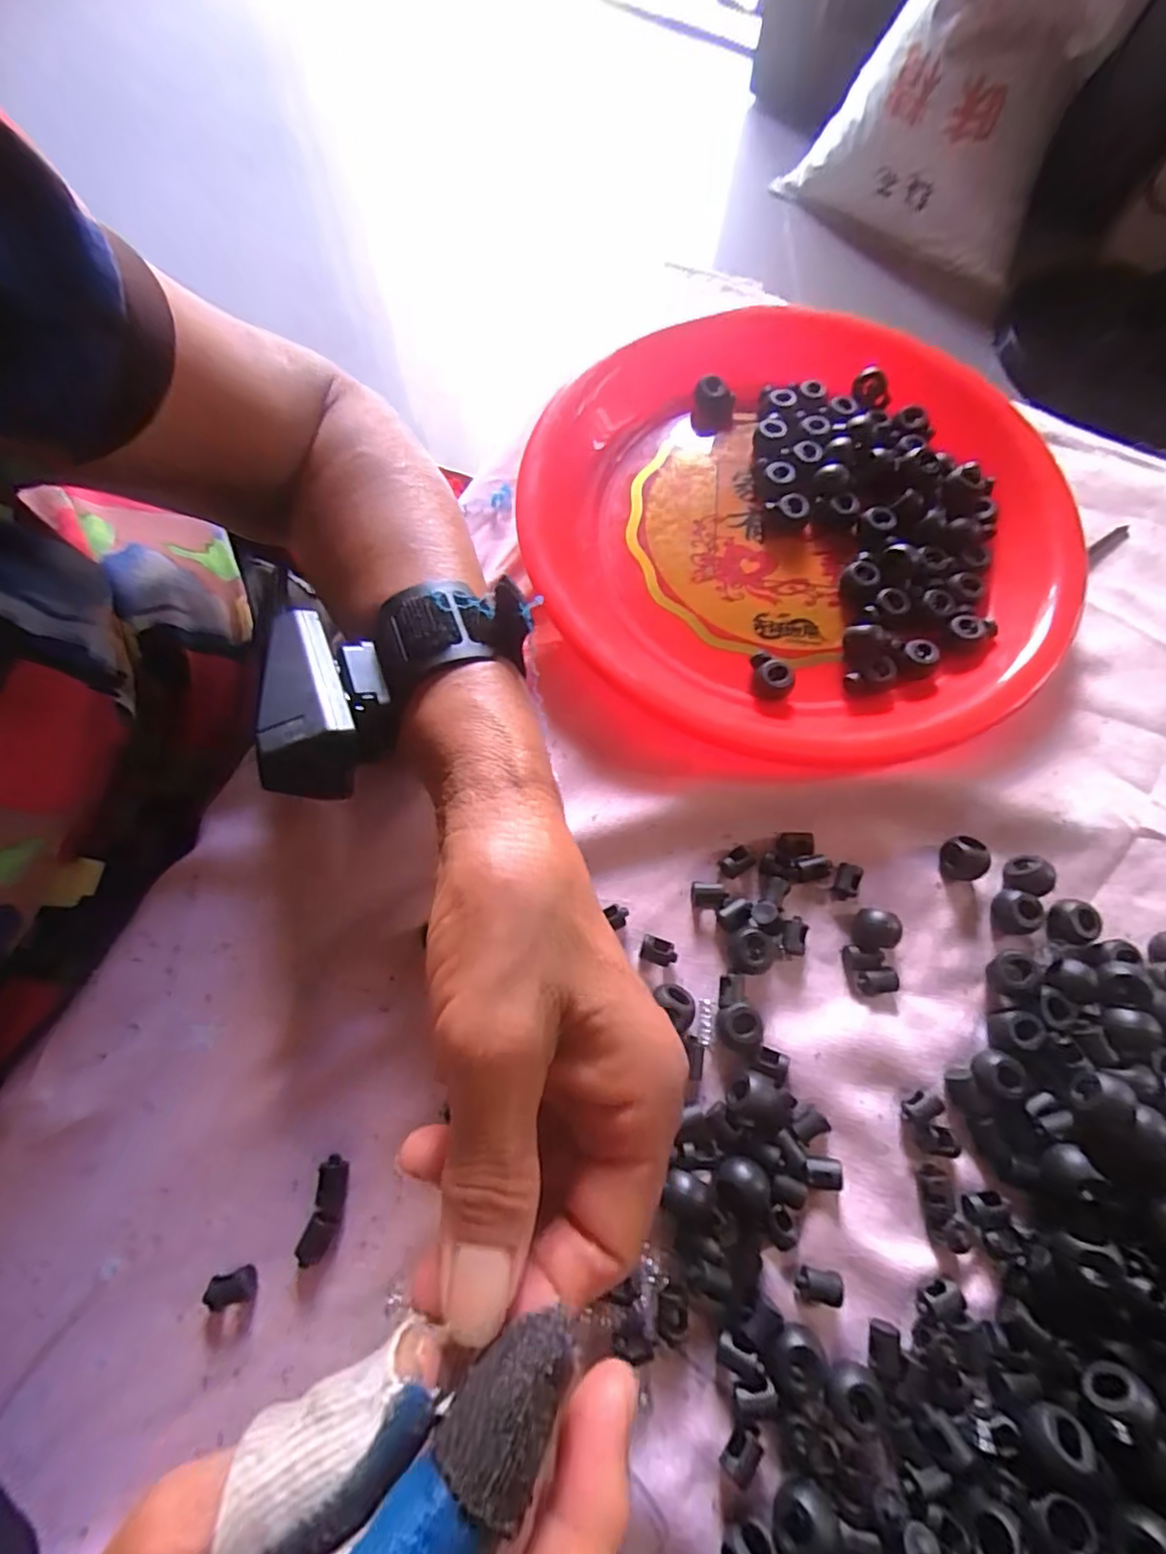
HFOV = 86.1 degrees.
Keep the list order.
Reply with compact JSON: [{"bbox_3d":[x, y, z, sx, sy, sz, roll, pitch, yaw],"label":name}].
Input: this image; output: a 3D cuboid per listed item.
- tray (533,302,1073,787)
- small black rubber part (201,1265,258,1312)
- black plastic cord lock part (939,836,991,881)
[{"bbox_3d":[0.103,-0.126,0.303,0.248,0.025,0.261,23,71,7],"label":"tray"},{"bbox_3d":[-0.116,0.169,0.205,0.015,0.006,0.011,-14,71,-6],"label":"small black rubber part"},{"bbox_3d":[0.155,0.034,0.253,0.012,0.014,0.017,-10,70,-5],"label":"black plastic cord lock part"}]

